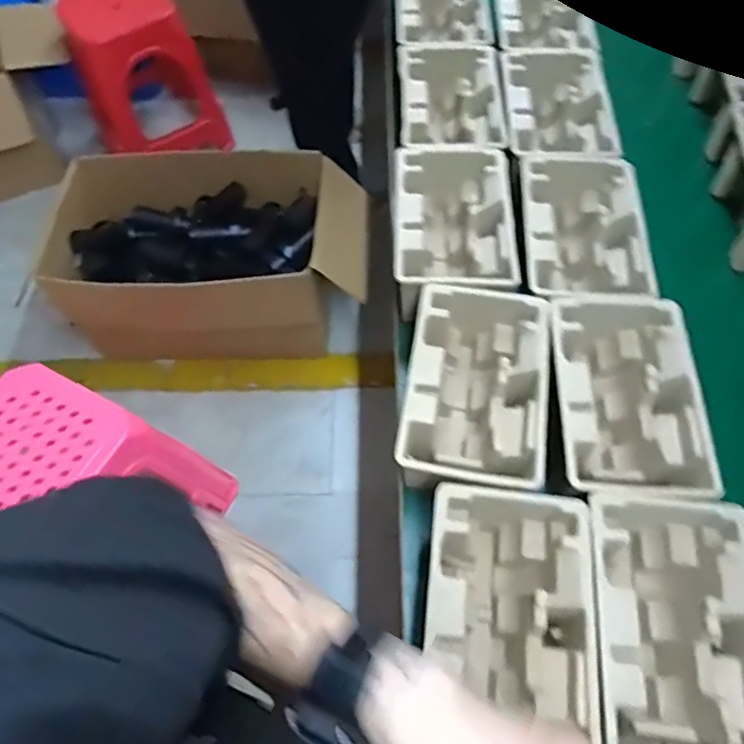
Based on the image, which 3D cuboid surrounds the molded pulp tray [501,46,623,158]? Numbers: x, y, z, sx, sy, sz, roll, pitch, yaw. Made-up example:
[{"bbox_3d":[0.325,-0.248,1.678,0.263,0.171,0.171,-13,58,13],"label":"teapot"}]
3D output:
[{"bbox_3d":[0.262,-0.372,0.843,0.142,0.097,0.229,1,61,3],"label":"molded pulp tray"}]

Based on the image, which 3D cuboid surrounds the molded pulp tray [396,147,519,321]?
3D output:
[{"bbox_3d":[0.105,-0.173,0.754,0.149,0.116,0.227,0,61,2],"label":"molded pulp tray"}]

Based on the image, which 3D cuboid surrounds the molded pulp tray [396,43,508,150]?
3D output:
[{"bbox_3d":[0.116,-0.383,0.859,0.145,0.106,0.234,0,61,2],"label":"molded pulp tray"}]

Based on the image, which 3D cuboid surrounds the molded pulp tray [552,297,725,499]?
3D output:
[{"bbox_3d":[0.265,0.038,0.629,0.138,0.108,0.221,1,61,3],"label":"molded pulp tray"}]

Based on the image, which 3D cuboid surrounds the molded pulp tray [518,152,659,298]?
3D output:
[{"bbox_3d":[0.260,-0.170,0.738,0.145,0.098,0.227,1,61,2],"label":"molded pulp tray"}]

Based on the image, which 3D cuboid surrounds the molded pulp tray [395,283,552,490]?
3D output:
[{"bbox_3d":[0.114,0.029,0.646,0.146,0.113,0.224,8,62,6],"label":"molded pulp tray"}]

